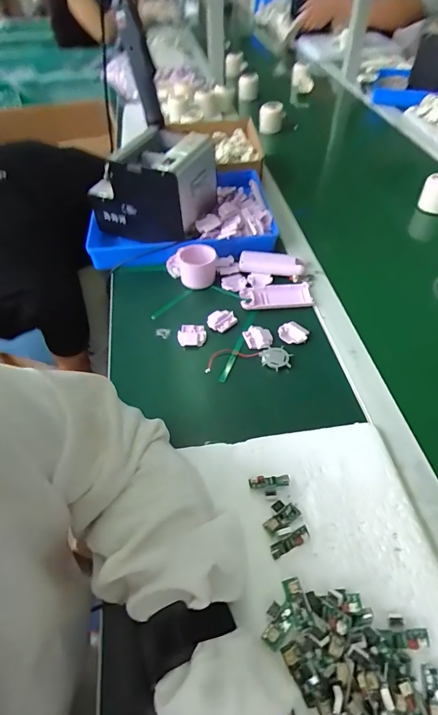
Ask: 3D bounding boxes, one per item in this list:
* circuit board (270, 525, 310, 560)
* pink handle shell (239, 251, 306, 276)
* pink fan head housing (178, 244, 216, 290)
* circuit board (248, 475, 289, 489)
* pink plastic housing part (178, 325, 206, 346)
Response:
[{"bbox_3d":[0.064,0.165,0.349,0.038,0.009,0.011,-21,53,-18],"label":"circuit board"},{"bbox_3d":[0.086,-0.152,0.631,0.102,0.018,0.037,7,50,5],"label":"pink handle shell"},{"bbox_3d":[-0.035,-0.145,0.619,0.057,0.044,0.067,-3,50,-3],"label":"pink fan head housing"},{"bbox_3d":[0.051,0.124,0.390,0.040,0.006,0.013,-3,49,-3],"label":"circuit board"},{"bbox_3d":[-0.037,-0.031,0.546,0.039,0.010,0.034,-4,50,-4],"label":"pink plastic housing part"}]

